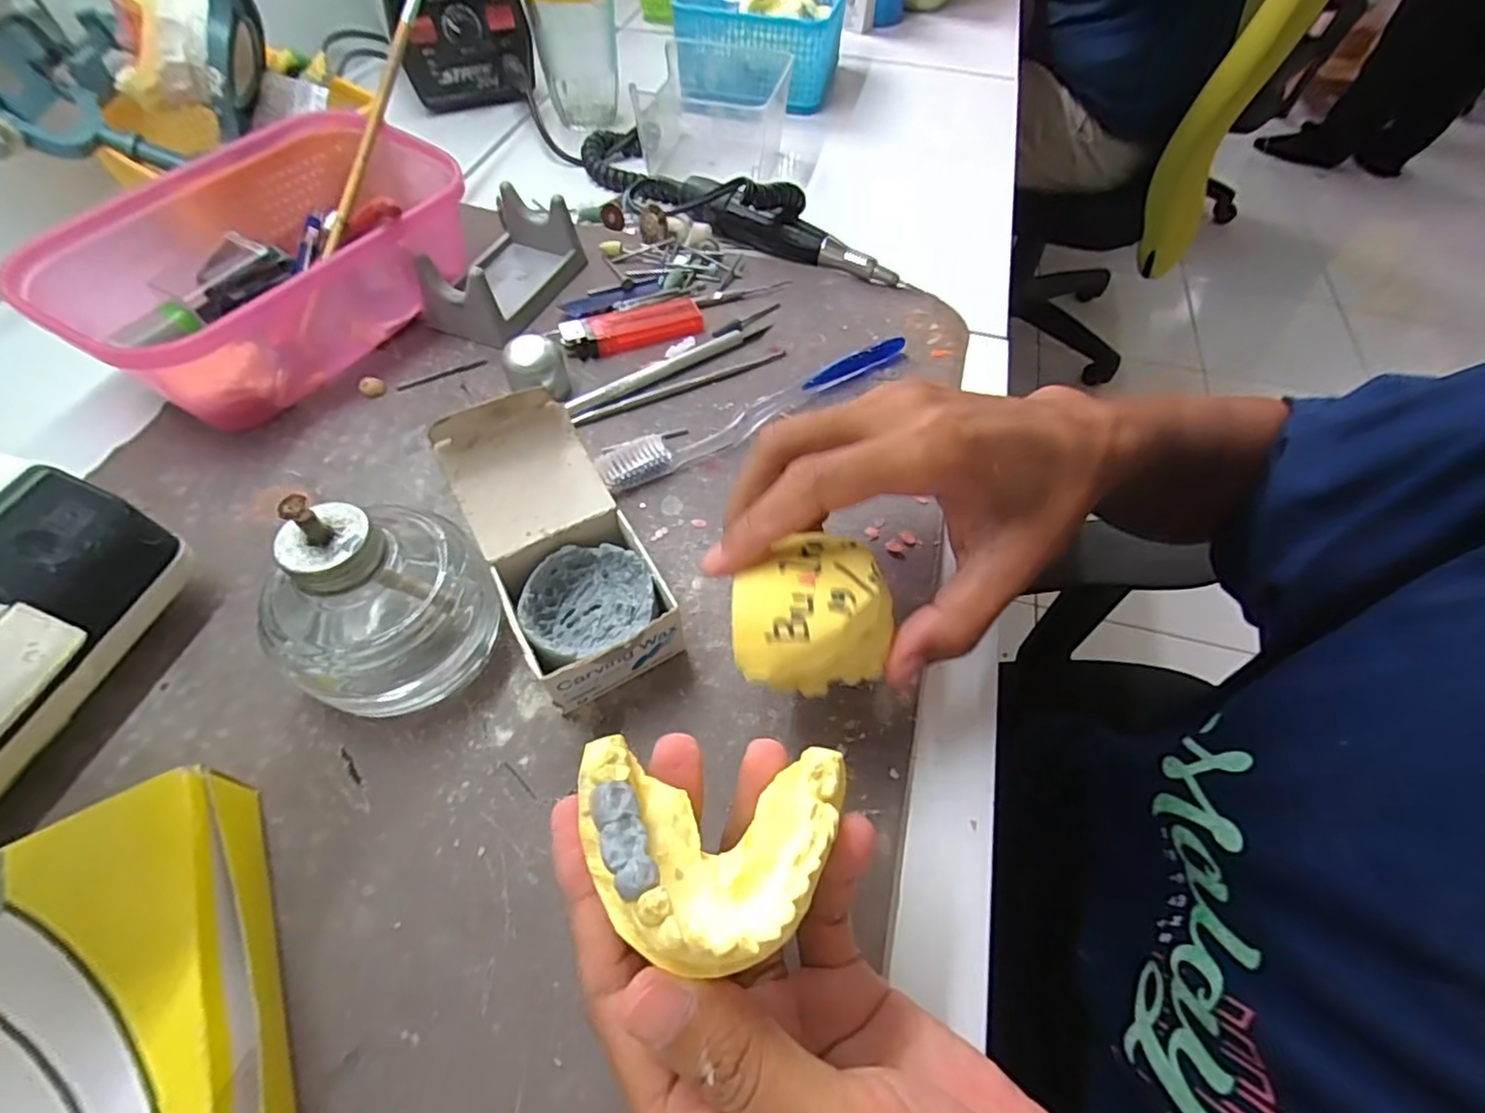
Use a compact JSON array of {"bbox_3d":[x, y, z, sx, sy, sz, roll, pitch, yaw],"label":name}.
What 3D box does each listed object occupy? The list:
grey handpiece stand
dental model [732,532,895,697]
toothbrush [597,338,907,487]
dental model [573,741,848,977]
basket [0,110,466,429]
[{"bbox_3d":[-0.141,-0.173,0.369,0.057,0.037,0.098,19,58,10],"label":"grey handpiece stand"},{"bbox_3d":[0.022,0.016,0.208,0.051,0.022,0.051,-3,57,-4],"label":"dental model"},{"bbox_3d":[0.011,-0.080,0.328,0.185,0.012,0.026,-28,62,-19],"label":"toothbrush"},{"bbox_3d":[-0.006,0.068,0.147,0.063,0.022,0.046,1,57,-2],"label":"dental model"},{"bbox_3d":[-0.241,-0.158,0.341,0.135,0.066,0.192,38,64,20],"label":"basket"}]

